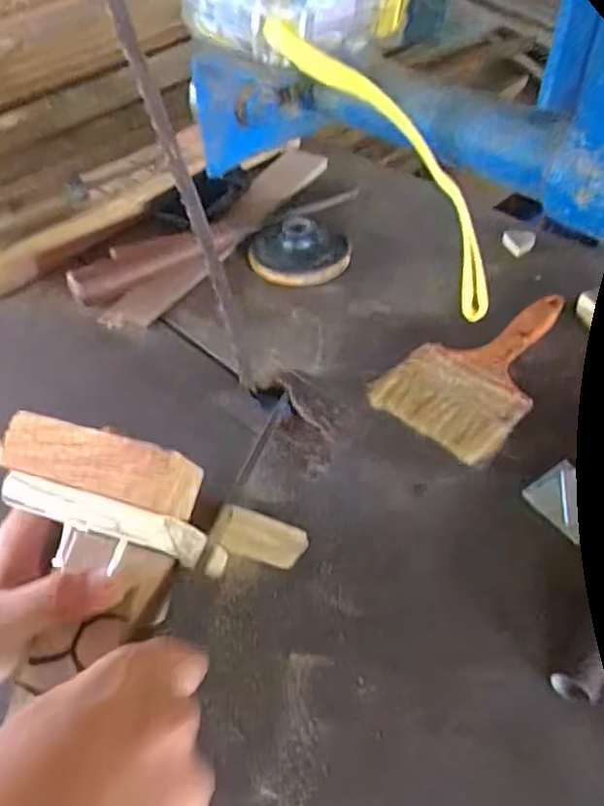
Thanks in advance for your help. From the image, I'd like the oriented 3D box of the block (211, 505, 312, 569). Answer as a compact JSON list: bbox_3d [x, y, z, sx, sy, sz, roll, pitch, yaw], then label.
[{"bbox_3d":[-0.024,0.078,0.351,0.057,0.007,0.026,23,76,-23],"label":"block"}]

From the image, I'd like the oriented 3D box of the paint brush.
[{"bbox_3d":[0.134,-0.033,0.446,0.090,0.012,0.170,32,57,28],"label":"paint brush"}]

